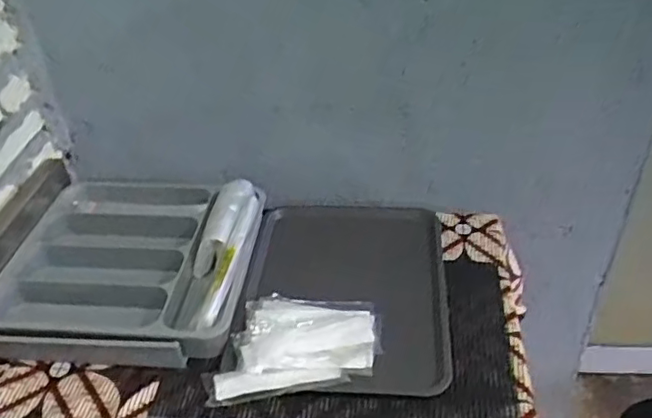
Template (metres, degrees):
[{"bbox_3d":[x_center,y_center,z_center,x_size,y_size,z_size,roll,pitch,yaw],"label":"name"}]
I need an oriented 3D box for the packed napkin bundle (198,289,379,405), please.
[{"bbox_3d":[-0.042,0.170,0.795,0.226,0.042,0.141,-11,37,-7],"label":"packed napkin bundle"}]

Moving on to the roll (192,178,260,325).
[{"bbox_3d":[-0.156,0.062,0.892,0.078,0.057,0.284,0,37,7],"label":"roll"}]

